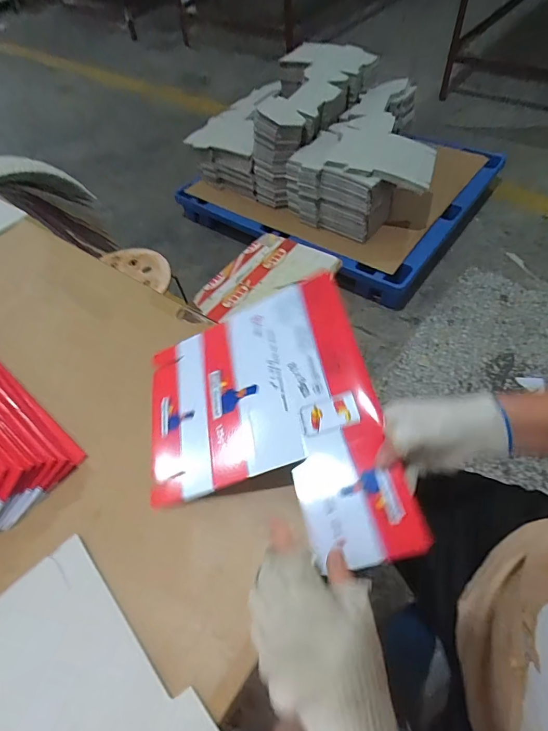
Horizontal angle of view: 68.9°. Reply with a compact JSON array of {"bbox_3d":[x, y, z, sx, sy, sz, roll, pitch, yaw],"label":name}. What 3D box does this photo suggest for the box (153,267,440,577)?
[{"bbox_3d":[-0.014,0.076,0.479,0.285,0.030,0.340,-25,60,14],"label":"box"}]

